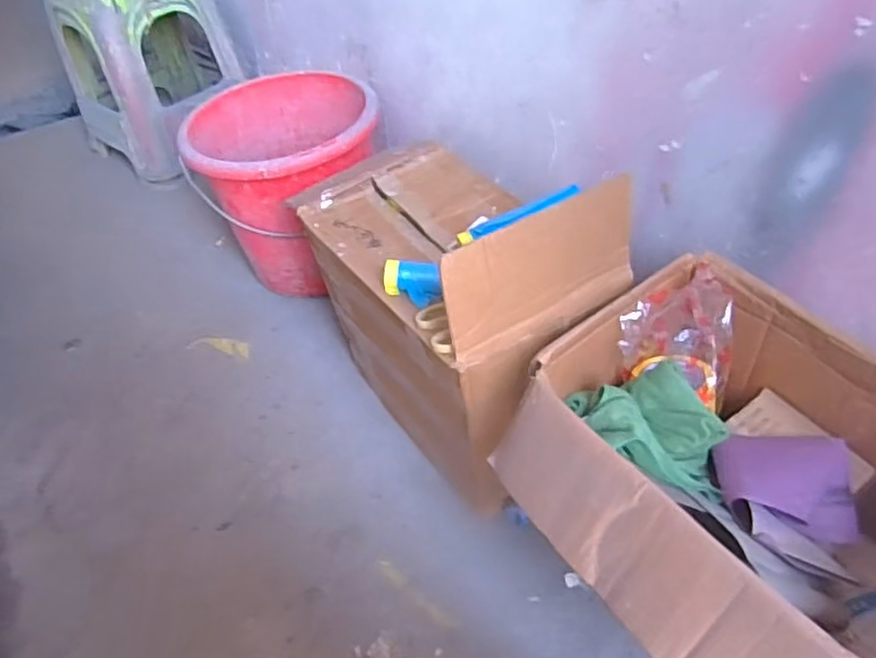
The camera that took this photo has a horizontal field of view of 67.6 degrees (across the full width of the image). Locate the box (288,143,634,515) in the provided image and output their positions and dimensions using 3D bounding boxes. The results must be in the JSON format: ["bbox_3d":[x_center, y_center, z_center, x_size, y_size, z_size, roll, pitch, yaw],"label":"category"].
[{"bbox_3d":[0.009,-0.044,0.949,0.249,0.460,0.443,-27,47,-25],"label":"box"}]

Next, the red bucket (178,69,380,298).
[{"bbox_3d":[-0.297,-0.294,1.324,0.344,0.311,0.374,-1,42,1],"label":"red bucket"}]

